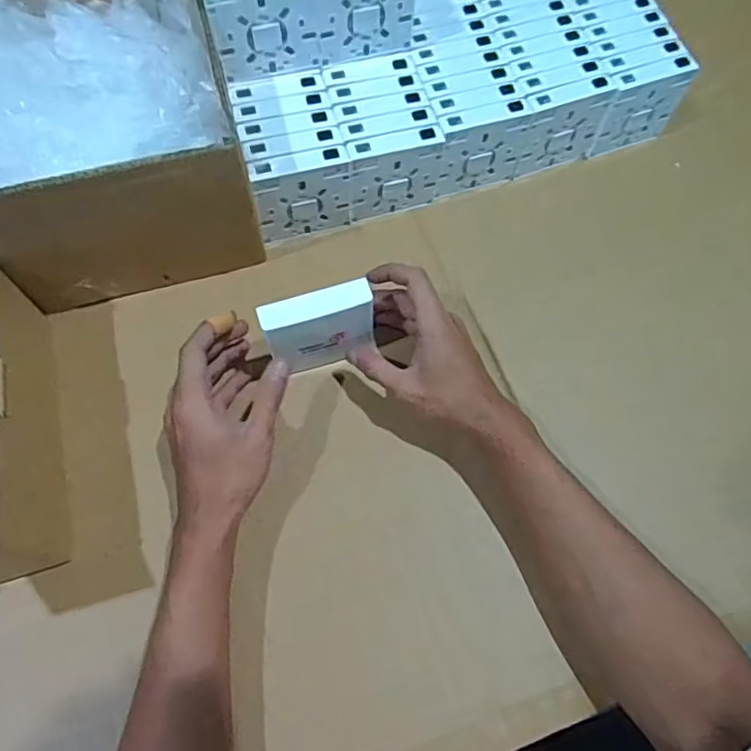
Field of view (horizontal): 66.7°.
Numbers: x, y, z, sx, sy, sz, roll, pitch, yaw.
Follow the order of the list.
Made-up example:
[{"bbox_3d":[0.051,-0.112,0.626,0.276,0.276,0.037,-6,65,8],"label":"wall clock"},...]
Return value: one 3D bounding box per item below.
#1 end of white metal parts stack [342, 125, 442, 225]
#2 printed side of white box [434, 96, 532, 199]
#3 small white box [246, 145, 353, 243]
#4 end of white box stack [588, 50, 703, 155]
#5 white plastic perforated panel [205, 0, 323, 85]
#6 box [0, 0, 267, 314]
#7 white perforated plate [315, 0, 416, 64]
[{"bbox_3d":[0.017,-0.185,0.527,0.086,0.082,0.022,-15,70,-7],"label":"end of white metal parts stack"},{"bbox_3d":[0.097,-0.213,0.543,0.084,0.084,0.022,-18,70,-8],"label":"printed side of white box"},{"bbox_3d":[-0.066,-0.162,0.514,0.084,0.080,0.024,-14,70,-7],"label":"small white box"},{"bbox_3d":[0.257,-0.264,0.565,0.077,0.087,0.025,-19,70,-9],"label":"end of white box stack"},{"bbox_3d":[-0.092,-0.291,0.475,0.085,0.088,0.021,-16,70,-8],"label":"white plastic perforated panel"},{"bbox_3d":[-0.287,-0.243,0.490,0.294,0.147,0.335,-14,69,-7],"label":"box"},{"bbox_3d":[-0.008,-0.316,0.487,0.090,0.090,0.021,-15,70,-7],"label":"white perforated plate"}]

